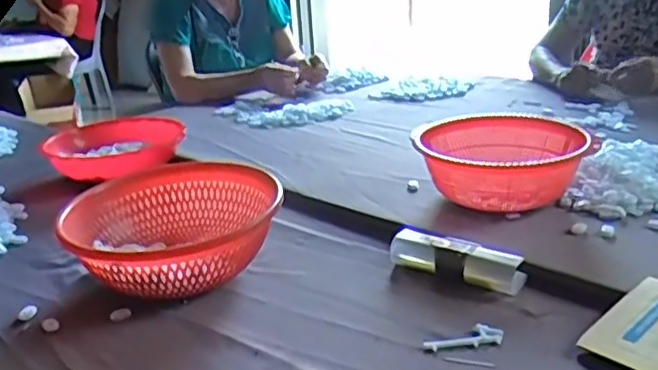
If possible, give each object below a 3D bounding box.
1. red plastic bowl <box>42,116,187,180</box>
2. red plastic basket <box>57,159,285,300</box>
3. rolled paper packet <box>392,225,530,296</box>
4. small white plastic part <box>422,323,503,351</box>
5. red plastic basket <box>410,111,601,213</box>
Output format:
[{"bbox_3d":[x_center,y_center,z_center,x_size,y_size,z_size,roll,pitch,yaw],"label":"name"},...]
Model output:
[{"bbox_3d":[-0.395,-0.068,1.212,0.248,0.070,0.199,-14,23,-26],"label":"red plastic bowl"},{"bbox_3d":[-0.178,0.058,0.792,0.234,0.099,0.240,-9,21,-13],"label":"red plastic basket"},{"bbox_3d":[0.146,0.084,0.753,0.162,0.036,0.046,11,25,34],"label":"rolled paper packet"},{"bbox_3d":[0.130,0.148,0.635,0.077,0.011,0.020,-6,20,-6],"label":"small white plastic part"},{"bbox_3d":[0.241,-0.022,0.909,0.212,0.097,0.213,-4,20,-2],"label":"red plastic basket"}]

